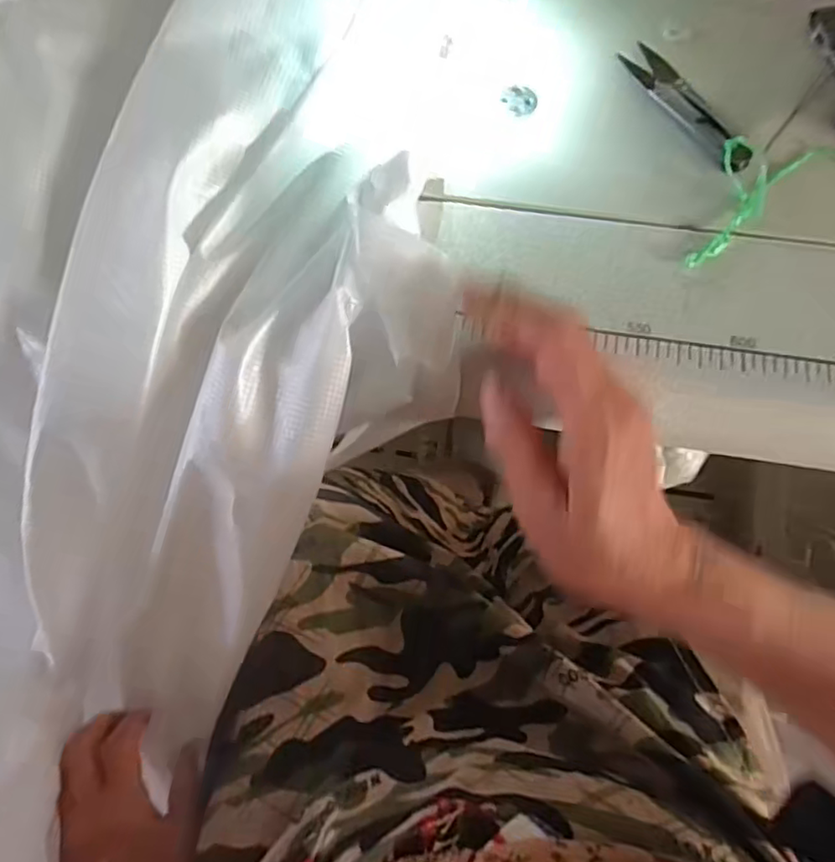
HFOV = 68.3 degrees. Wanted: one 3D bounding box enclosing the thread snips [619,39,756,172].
[{"bbox_3d":[0.148,-0.178,0.338,0.022,0.010,0.096,-26,71,-9],"label":"thread snips"}]

